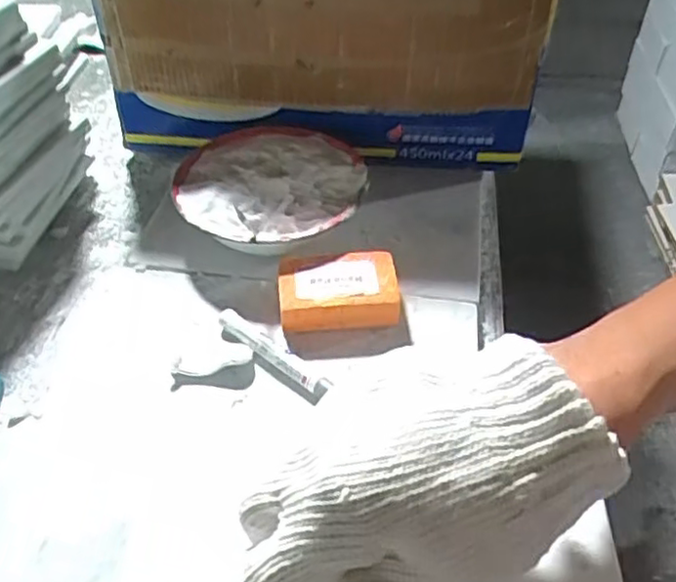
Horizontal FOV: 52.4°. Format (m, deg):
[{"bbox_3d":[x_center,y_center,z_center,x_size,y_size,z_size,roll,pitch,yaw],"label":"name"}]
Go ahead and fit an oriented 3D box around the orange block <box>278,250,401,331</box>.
[{"bbox_3d":[0.001,0.000,0.548,0.095,0.034,0.064,-1,45,0],"label":"orange block"}]

